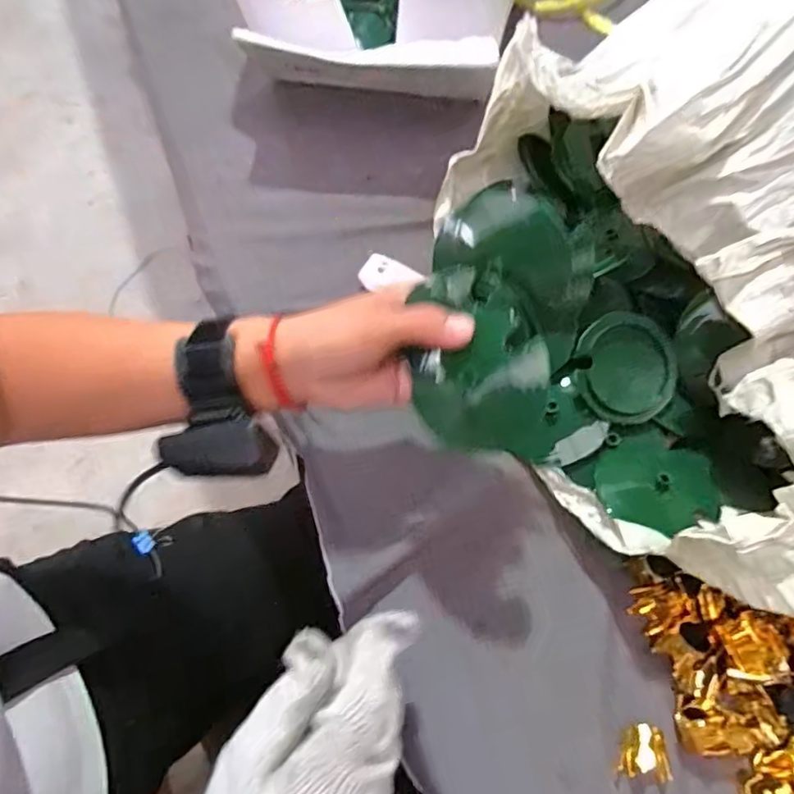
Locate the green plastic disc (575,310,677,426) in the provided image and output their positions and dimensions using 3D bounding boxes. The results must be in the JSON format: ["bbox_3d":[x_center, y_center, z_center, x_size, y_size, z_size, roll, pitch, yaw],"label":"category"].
[{"bbox_3d":[0.160,-0.020,0.402,0.068,0.006,0.075,-13,88,-2],"label":"green plastic disc"}]

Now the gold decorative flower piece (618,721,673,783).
[{"bbox_3d":[0.140,0.205,0.336,0.025,0.024,0.027,1,69,1],"label":"gold decorative flower piece"}]

